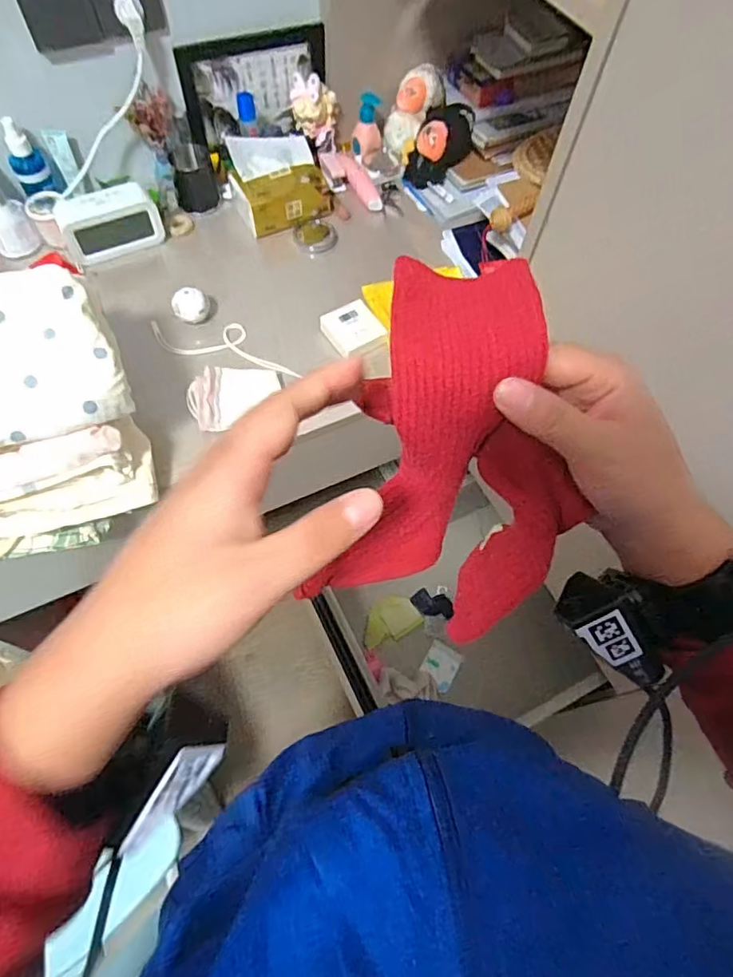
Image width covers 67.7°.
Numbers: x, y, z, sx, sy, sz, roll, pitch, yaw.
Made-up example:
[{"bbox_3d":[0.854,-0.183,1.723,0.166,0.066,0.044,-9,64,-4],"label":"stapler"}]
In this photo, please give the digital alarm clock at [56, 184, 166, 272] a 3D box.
[{"bbox_3d":[-0.376,-0.390,0.799,0.138,0.080,0.049,-26,67,-16],"label":"digital alarm clock"}]

